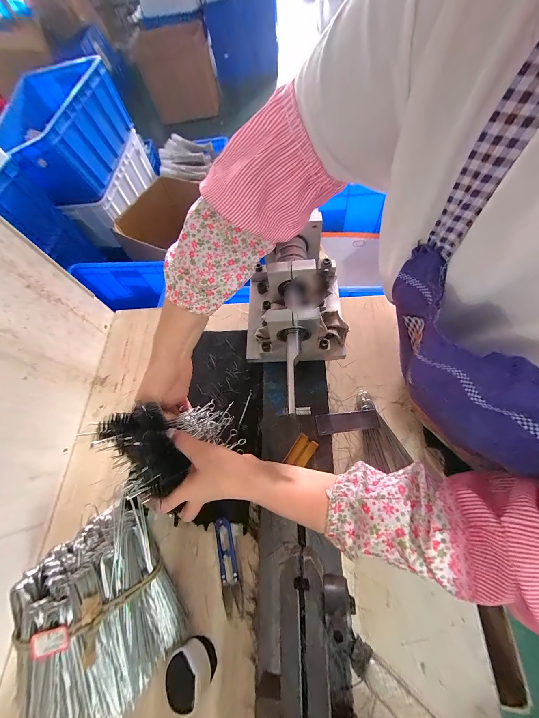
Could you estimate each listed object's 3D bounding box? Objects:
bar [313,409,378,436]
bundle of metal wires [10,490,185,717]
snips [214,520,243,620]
[{"bbox_3d":[0.120,0.094,0.365,0.108,0.006,0.029,-2,65,-19],"label":"bar"},{"bbox_3d":[-0.206,0.294,0.288,0.148,0.092,0.206,-23,67,-3],"label":"bundle of metal wires"},{"bbox_3d":[-0.057,0.279,0.328,0.026,0.015,0.109,-15,67,2],"label":"snips"}]

